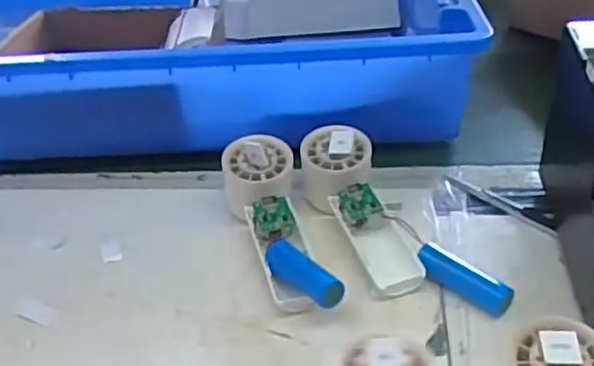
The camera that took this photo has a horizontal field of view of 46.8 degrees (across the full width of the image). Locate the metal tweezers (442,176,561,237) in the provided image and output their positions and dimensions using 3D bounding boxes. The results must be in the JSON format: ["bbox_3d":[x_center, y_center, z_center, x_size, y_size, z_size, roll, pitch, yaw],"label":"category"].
[{"bbox_3d":[0.170,0.015,0.574,0.013,0.006,0.117,-27,41,-26],"label":"metal tweezers"}]

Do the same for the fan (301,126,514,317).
[{"bbox_3d":[0.068,0.037,0.530,0.075,0.055,0.208,-27,54,-25],"label":"fan"}]

